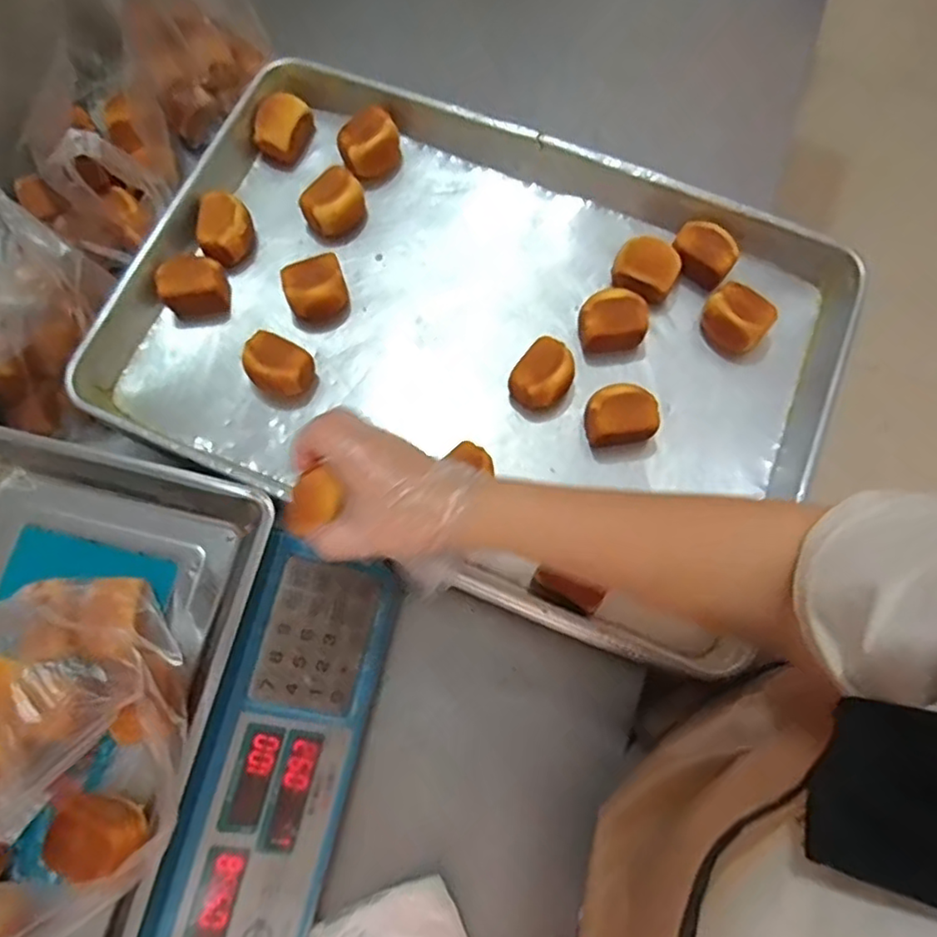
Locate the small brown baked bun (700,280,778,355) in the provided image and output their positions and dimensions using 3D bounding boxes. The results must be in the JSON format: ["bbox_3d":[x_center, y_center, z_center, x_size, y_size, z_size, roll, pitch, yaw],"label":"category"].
[{"bbox_3d":[0.239,-0.133,0.581,0.056,0.044,0.041,43,80,12],"label":"small brown baked bun"}]

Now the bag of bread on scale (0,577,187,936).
[{"bbox_3d":[-0.271,0.182,0.389,0.170,0.160,0.210,35,78,10],"label":"bag of bread on scale"}]

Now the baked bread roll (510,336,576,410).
[{"bbox_3d":[0.065,-0.080,0.573,0.054,0.047,0.049,-43,78,-10],"label":"baked bread roll"}]

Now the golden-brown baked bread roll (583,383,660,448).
[{"bbox_3d":[0.129,-0.043,0.559,0.061,0.042,0.050,-12,75,-2],"label":"golden-brown baked bread roll"}]

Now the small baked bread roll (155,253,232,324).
[{"bbox_3d":[-0.250,-0.165,0.593,0.053,0.047,0.046,-7,74,-1],"label":"small baked bread roll"}]

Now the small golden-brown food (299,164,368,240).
[{"bbox_3d":[-0.127,-0.257,0.622,0.062,0.049,0.044,-43,78,-10],"label":"small golden-brown food"}]

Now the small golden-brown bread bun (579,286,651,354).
[{"bbox_3d":[0.129,-0.133,0.585,0.056,0.039,0.043,-4,74,0],"label":"small golden-brown bread bun"}]

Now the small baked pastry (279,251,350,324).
[{"bbox_3d":[-0.141,-0.165,0.601,0.054,0.049,0.049,-19,75,-4],"label":"small baked pastry"}]

